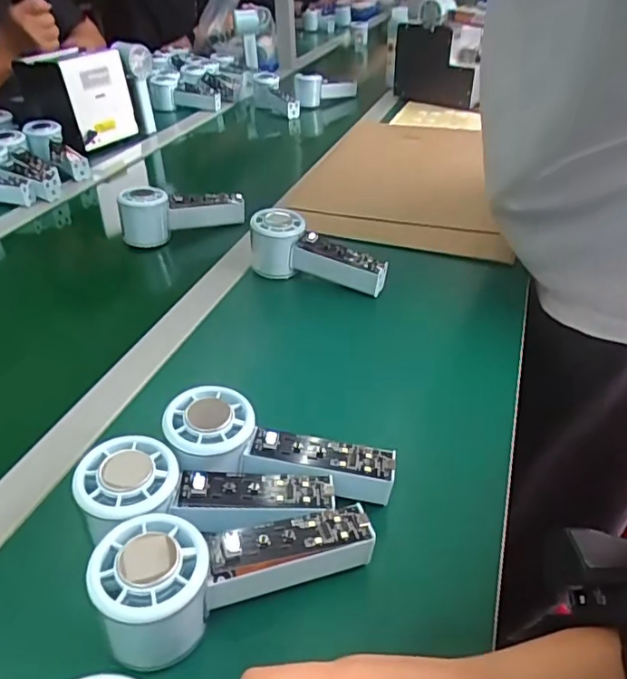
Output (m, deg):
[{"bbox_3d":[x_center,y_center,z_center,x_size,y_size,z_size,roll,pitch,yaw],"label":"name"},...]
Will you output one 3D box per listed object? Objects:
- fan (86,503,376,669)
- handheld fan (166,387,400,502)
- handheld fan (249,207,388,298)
[{"bbox_3d":[-0.039,0.121,0.300,0.146,0.054,0.055,-13,39,-16],"label":"fan"},{"bbox_3d":[-0.022,0.072,0.357,0.150,0.032,0.053,16,38,-3],"label":"handheld fan"},{"bbox_3d":[0.004,-0.096,0.586,0.151,0.059,0.054,10,39,13],"label":"handheld fan"}]

